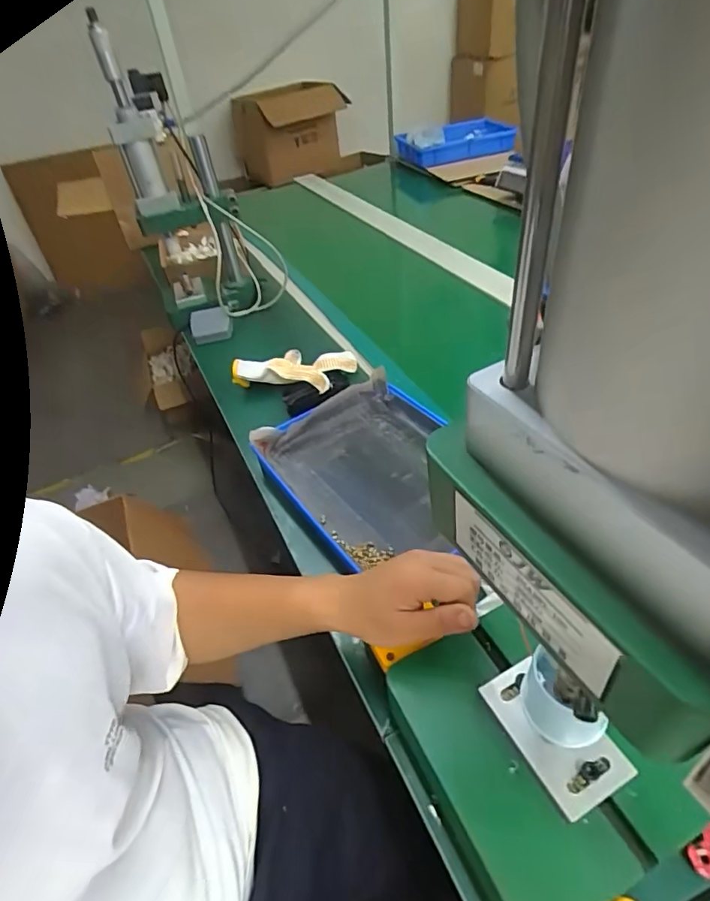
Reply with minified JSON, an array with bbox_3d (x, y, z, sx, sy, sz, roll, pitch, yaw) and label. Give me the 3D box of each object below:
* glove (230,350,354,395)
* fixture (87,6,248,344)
[{"bbox_3d":[-0.097,-0.138,0.848,0.192,0.041,0.101,6,44,14],"label":"glove"},{"bbox_3d":[-0.311,-0.448,0.932,0.172,0.414,0.221,-19,44,-13],"label":"fixture"}]

